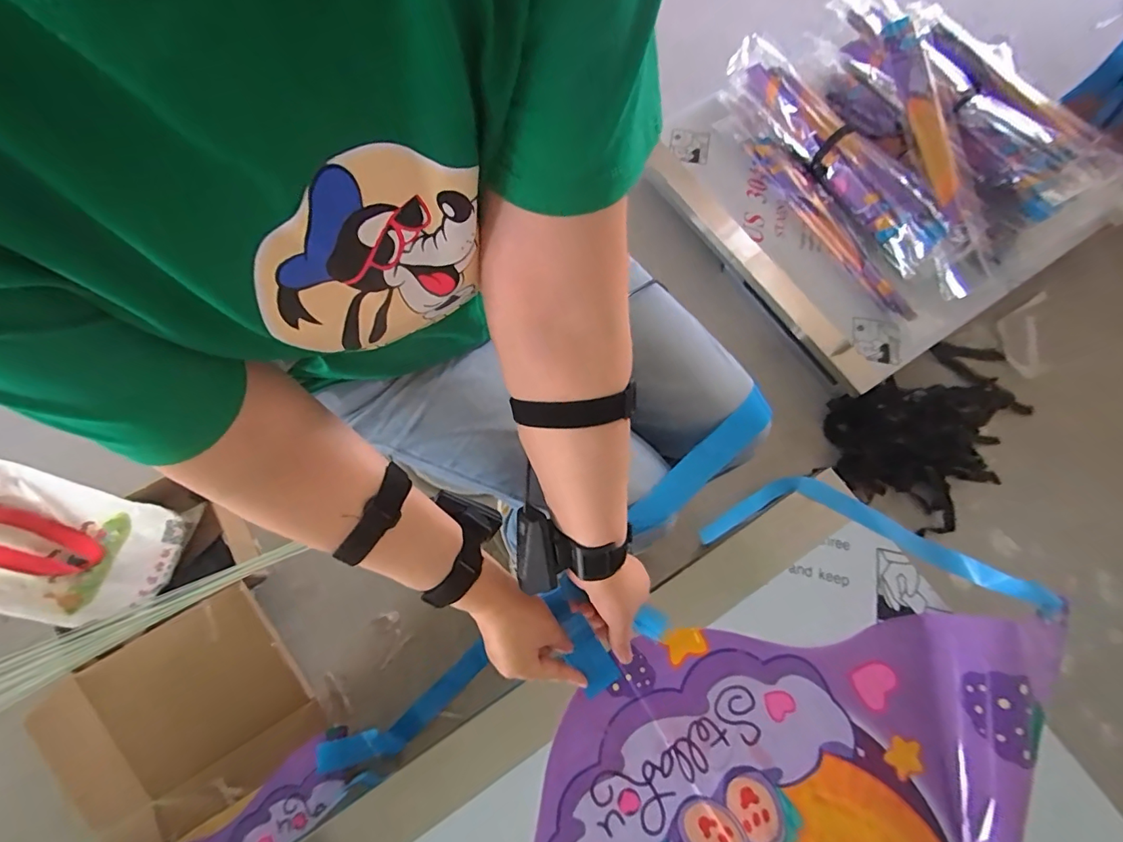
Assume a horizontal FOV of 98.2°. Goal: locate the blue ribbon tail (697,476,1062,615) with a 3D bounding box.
[{"bbox_3d":[0.334,0.137,0.559,0.342,0.101,0.083,13,71,30],"label":"blue ribbon tail"}]

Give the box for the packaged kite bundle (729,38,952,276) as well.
[{"bbox_3d":[0.580,-0.589,1.067,0.096,0.108,0.633,-31,74,-9],"label":"packaged kite bundle"}]

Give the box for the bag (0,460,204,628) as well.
[{"bbox_3d":[-0.890,0.225,0.856,0.347,0.077,0.231,21,70,-17],"label":"bag"}]

